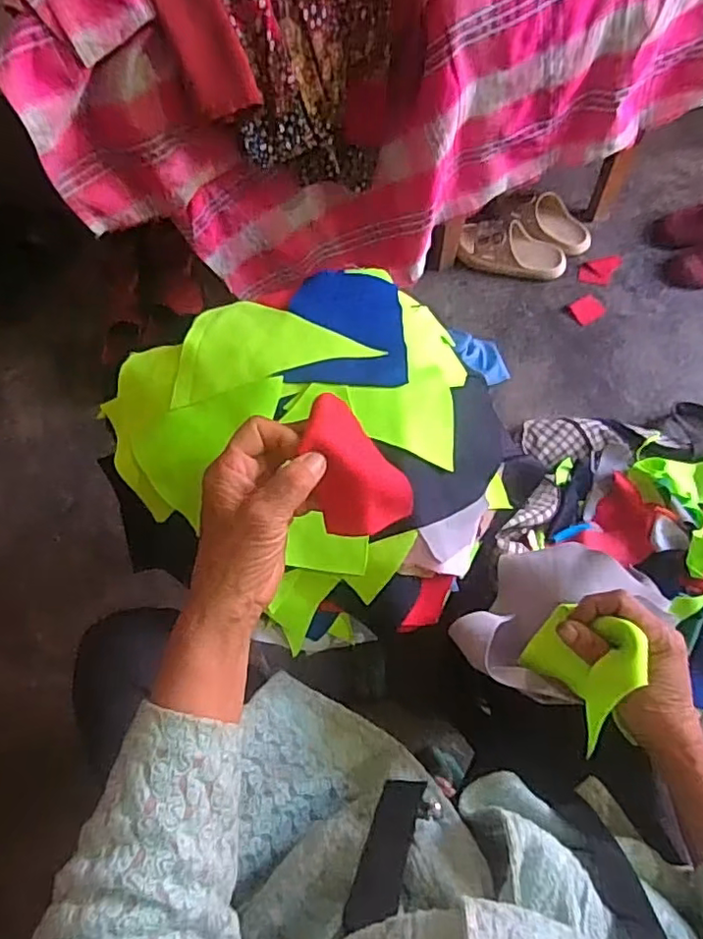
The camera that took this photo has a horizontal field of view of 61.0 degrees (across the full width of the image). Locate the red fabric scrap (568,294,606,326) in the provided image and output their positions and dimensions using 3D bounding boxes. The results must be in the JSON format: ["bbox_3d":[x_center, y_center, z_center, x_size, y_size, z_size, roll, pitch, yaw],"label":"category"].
[{"bbox_3d":[0.447,-0.303,1.126,0.062,0.004,0.049,-33,69,-12],"label":"red fabric scrap"}]

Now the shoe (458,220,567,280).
[{"bbox_3d":[0.311,-0.421,1.149,0.207,0.063,0.075,10,67,6],"label":"shoe"}]

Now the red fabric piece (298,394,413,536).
[{"bbox_3d":[-0.002,-0.003,0.380,0.057,0.052,0.085,-31,71,-14],"label":"red fabric piece"}]

